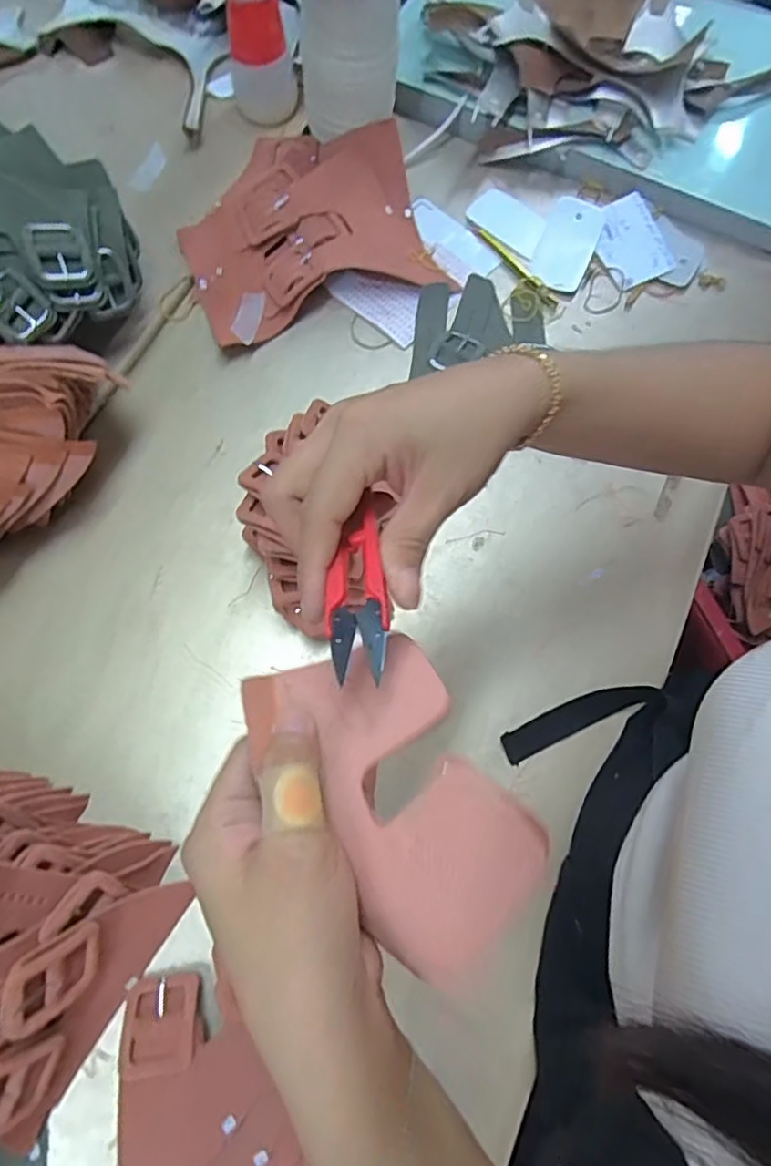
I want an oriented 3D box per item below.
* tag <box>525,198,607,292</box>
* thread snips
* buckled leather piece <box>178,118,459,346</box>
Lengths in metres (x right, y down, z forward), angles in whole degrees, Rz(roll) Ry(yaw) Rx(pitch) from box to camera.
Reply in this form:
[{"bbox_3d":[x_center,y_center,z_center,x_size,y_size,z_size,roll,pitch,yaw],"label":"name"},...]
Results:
[{"bbox_3d":[0.178,-0.332,0.595,0.053,0.010,0.107,18,76,12],"label":"tag"},{"bbox_3d":[-0.010,0.002,0.238,0.023,0.013,0.078,3,61,0],"label":"thread snips"},{"bbox_3d":[-0.081,-0.343,0.574,0.226,0.044,0.208,-22,75,-8],"label":"buckled leather piece"}]

